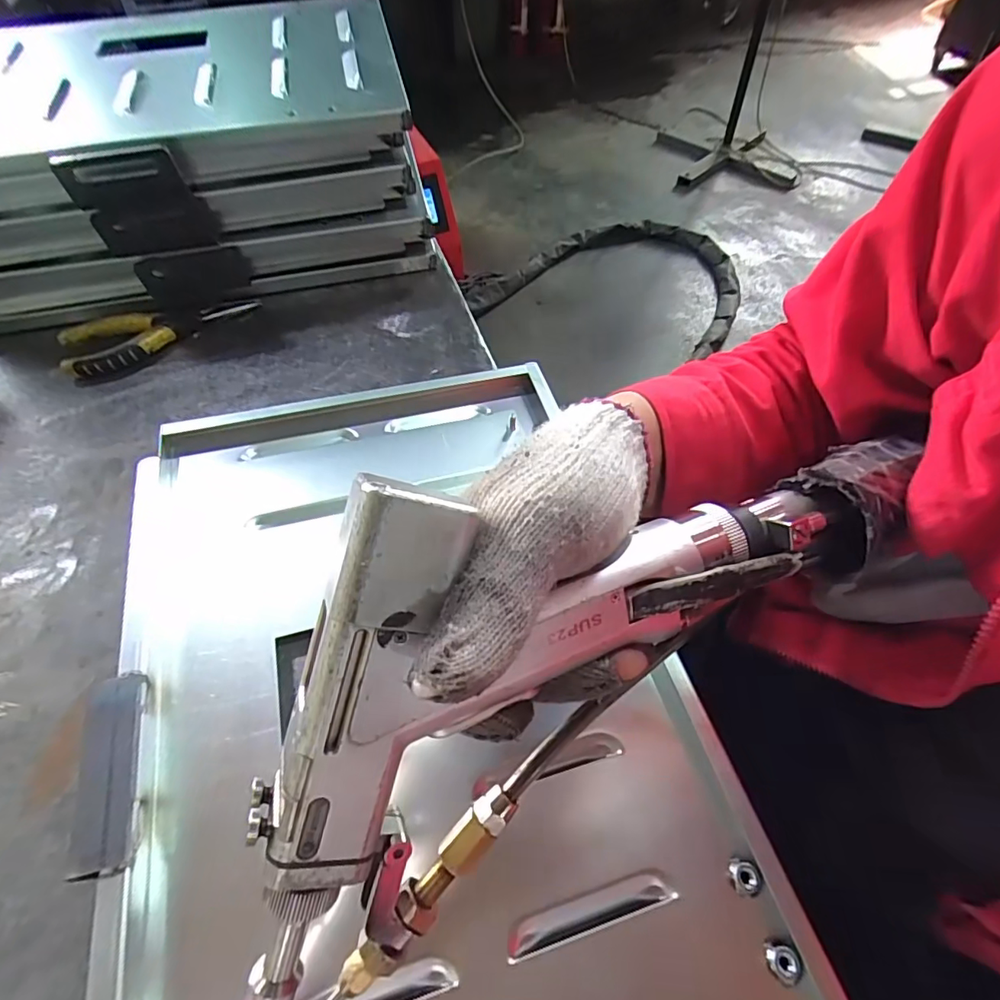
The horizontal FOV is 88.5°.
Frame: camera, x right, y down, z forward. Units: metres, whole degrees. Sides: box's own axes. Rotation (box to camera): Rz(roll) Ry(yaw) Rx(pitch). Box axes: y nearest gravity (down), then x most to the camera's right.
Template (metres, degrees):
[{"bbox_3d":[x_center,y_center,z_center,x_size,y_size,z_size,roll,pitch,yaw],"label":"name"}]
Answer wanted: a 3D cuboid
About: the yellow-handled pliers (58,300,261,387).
[{"bbox_3d":[-0.288,-0.144,0.438,0.153,0.019,0.051,-21,59,-11],"label":"yellow-handled pliers"}]

